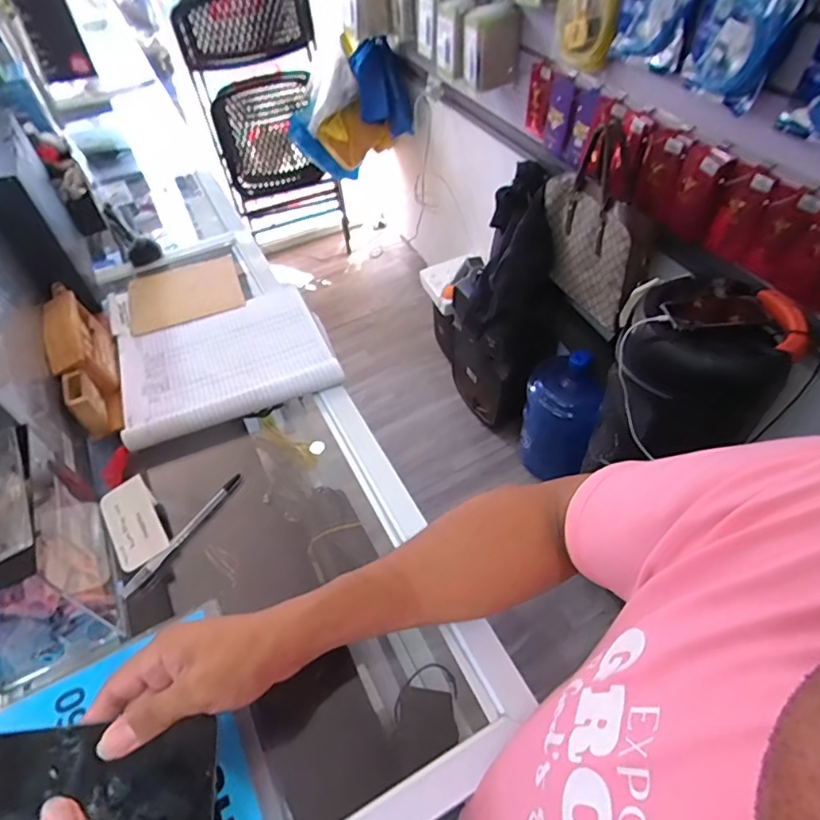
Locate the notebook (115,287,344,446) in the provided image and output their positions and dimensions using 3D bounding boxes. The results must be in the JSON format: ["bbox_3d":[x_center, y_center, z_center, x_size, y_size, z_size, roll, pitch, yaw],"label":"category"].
[{"bbox_3d":[-0.237,-0.073,0.666,0.249,0.030,0.222,-21,52,-13],"label":"notebook"}]

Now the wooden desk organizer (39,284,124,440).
[{"bbox_3d":[-0.397,-0.073,0.635,0.053,0.072,0.232,-26,54,-16],"label":"wooden desk organizer"}]

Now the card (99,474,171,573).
[{"bbox_3d":[-0.273,0.112,0.518,0.049,0.005,0.088,-34,67,-8],"label":"card"}]

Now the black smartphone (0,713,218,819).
[{"bbox_3d":[-0.207,0.238,0.321,0.163,0.011,0.073,12,46,-23],"label":"black smartphone"}]

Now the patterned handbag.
[{"bbox_3d":[0.452,-0.416,1.231,0.116,0.389,0.344,-18,52,-10],"label":"patterned handbag"}]

